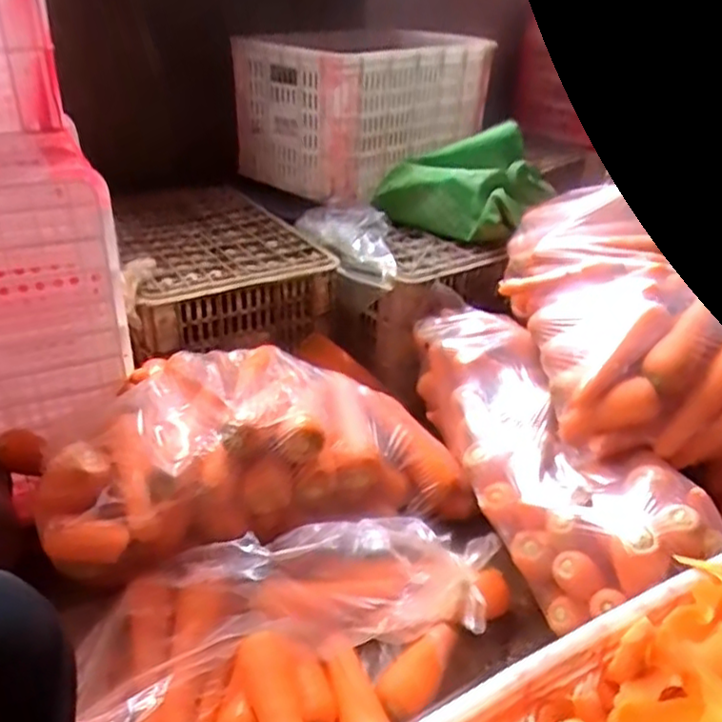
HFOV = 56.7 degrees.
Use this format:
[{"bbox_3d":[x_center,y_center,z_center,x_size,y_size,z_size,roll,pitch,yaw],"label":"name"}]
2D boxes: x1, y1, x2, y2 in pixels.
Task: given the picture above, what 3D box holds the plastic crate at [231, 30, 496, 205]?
[{"bbox_3d":[0.002,-0.490,1.308,0.275,0.255,0.492,29,40,35],"label":"plastic crate"}]

